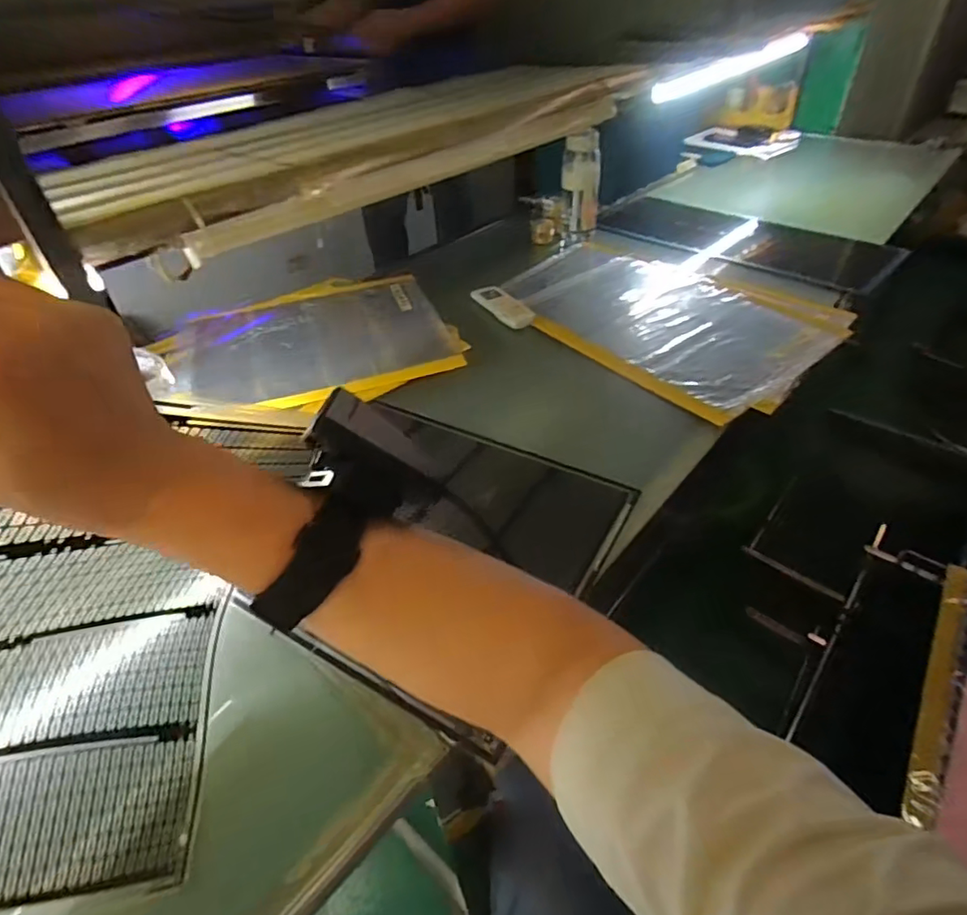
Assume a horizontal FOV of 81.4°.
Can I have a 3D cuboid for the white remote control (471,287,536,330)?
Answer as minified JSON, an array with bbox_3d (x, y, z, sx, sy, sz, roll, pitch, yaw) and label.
[{"bbox_3d":[0.035,-0.272,1.013,0.060,0.022,0.145,-20,44,-18],"label":"white remote control"}]

